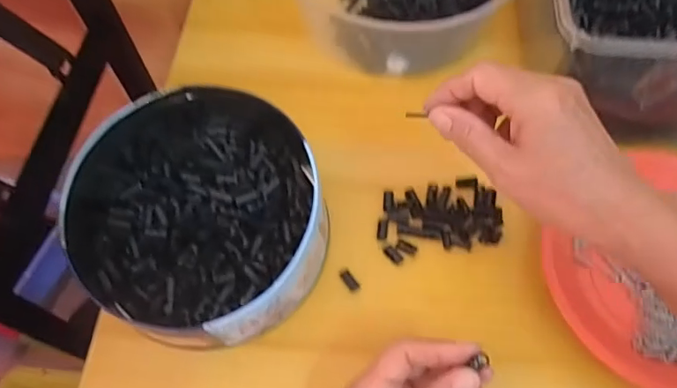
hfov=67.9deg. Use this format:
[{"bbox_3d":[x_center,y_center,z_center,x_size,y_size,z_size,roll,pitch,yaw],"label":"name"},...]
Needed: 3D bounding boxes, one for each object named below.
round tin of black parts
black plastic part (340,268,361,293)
[{"bbox_3d":[-0.111,0.010,0.395,0.200,0.069,0.209,-2,62,1],"label":"round tin of black parts"},{"bbox_3d":[0.009,0.069,0.401,0.009,0.004,0.019,-35,83,-16],"label":"black plastic part"}]

